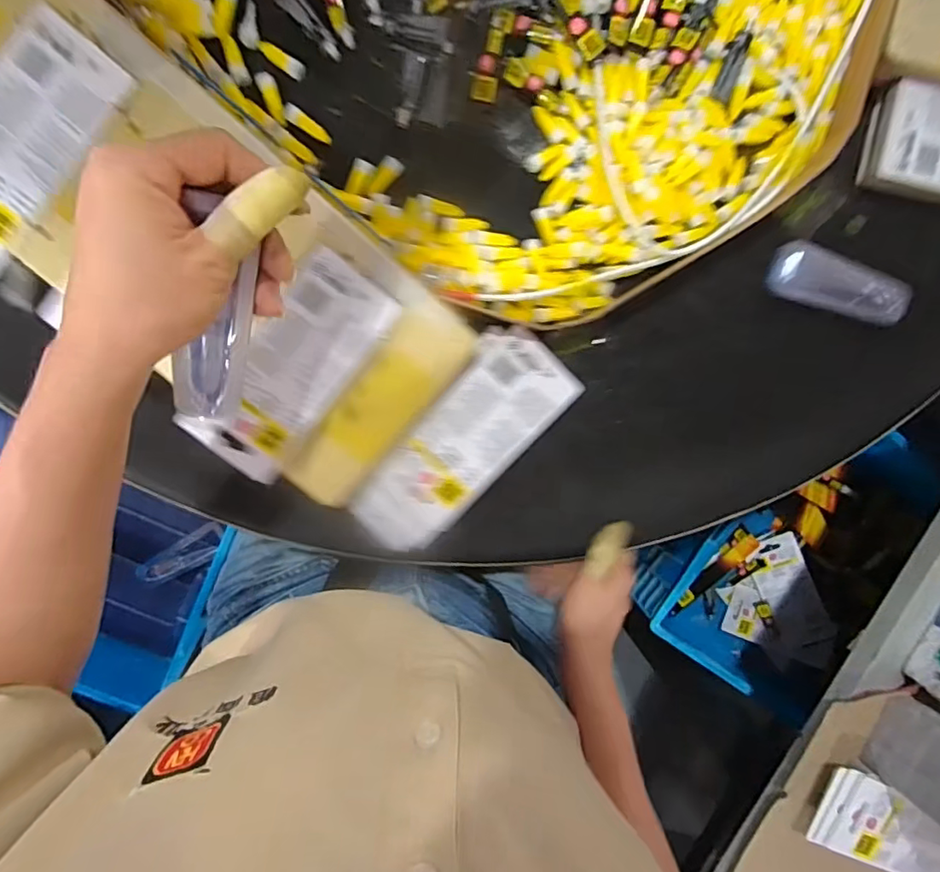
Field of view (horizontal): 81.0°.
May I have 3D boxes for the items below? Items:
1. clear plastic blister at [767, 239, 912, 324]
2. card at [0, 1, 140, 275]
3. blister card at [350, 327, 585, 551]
[{"bbox_3d":[0.291,-0.117,0.433,0.111,0.012,0.041,19,95,-5],"label":"clear plastic blister"},{"bbox_3d":[-0.292,-0.190,0.360,0.075,0.018,0.156,41,92,-7],"label":"card"},{"bbox_3d":[-0.007,0.006,0.419,0.079,0.014,0.194,43,92,-7],"label":"blister card"}]

